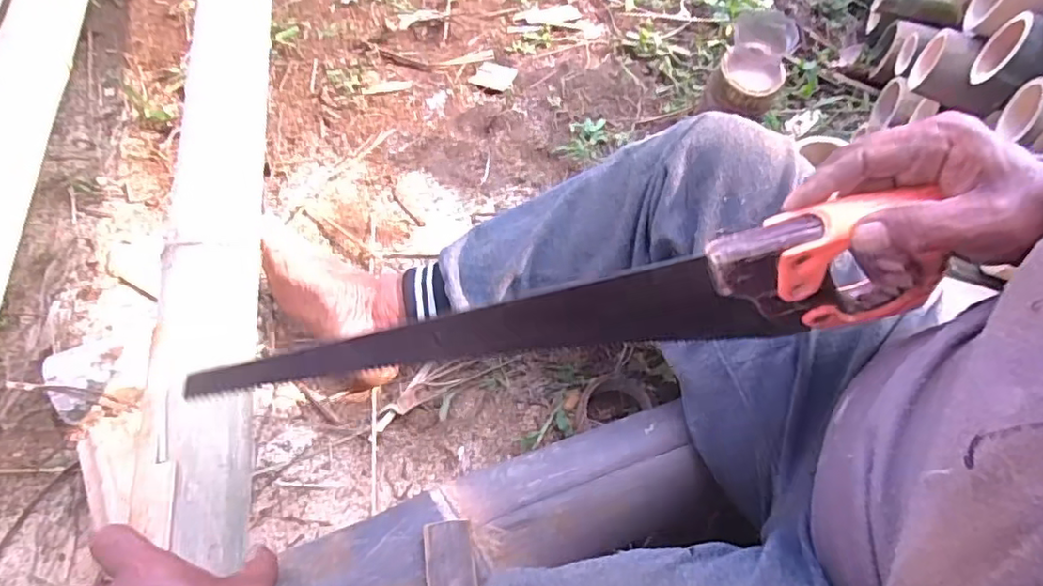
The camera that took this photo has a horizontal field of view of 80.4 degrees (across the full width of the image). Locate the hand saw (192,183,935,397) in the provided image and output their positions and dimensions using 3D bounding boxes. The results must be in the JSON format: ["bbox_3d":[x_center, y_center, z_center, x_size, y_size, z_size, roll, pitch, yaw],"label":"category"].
[{"bbox_3d":[0.026,0.016,0.370,0.420,0.114,0.027,-10,59,-1],"label":"hand saw"}]

